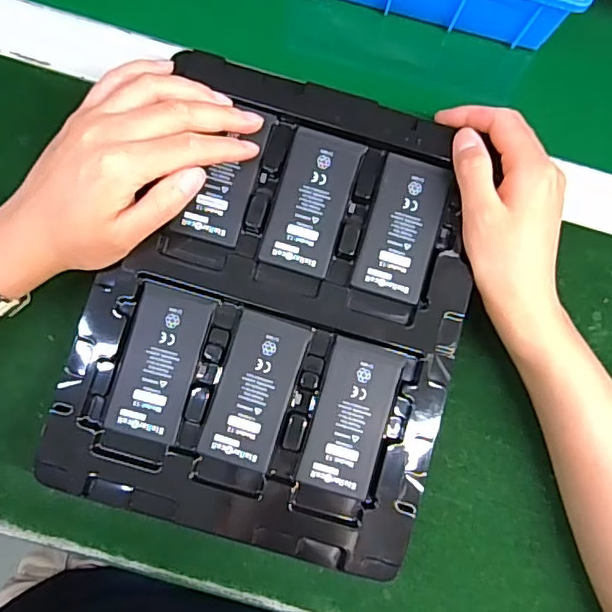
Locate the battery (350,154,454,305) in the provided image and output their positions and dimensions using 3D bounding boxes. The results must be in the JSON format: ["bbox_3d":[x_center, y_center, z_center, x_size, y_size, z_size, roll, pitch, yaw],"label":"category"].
[{"bbox_3d":[0.060,-0.048,0.355,0.043,0.005,0.086,16,83,-1],"label":"battery"}]

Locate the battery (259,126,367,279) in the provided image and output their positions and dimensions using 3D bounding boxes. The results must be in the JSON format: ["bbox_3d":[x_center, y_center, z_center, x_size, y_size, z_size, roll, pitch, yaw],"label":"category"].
[{"bbox_3d":[0.003,-0.064,0.355,0.044,0.004,0.087,17,83,-1],"label":"battery"}]

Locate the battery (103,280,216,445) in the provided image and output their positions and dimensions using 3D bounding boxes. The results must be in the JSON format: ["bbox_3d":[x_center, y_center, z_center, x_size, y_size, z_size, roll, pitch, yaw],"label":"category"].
[{"bbox_3d":[-0.086,0.034,0.340,0.043,0.007,0.087,16,83,-1],"label":"battery"}]

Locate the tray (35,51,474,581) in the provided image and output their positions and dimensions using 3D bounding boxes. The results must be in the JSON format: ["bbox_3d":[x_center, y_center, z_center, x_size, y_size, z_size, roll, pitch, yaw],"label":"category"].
[{"bbox_3d":[-0.015,-0.002,0.344,0.215,0.015,0.270,15,85,-1],"label":"tray"}]

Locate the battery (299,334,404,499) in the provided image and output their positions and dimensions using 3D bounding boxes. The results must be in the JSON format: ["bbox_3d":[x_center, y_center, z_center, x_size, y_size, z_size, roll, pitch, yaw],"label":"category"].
[{"bbox_3d":[0.027,0.066,0.340,0.043,0.007,0.087,16,83,-1],"label":"battery"}]

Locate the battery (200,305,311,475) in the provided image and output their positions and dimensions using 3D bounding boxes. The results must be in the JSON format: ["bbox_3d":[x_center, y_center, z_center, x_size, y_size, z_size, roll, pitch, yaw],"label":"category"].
[{"bbox_3d":[-0.030,0.050,0.339,0.043,0.004,0.086,17,83,-1],"label":"battery"}]

